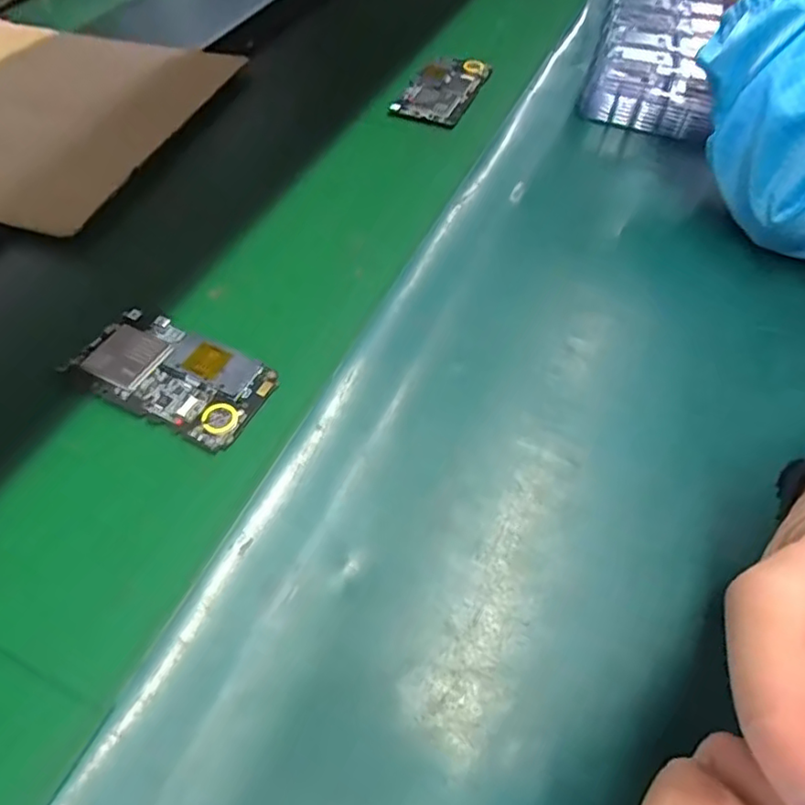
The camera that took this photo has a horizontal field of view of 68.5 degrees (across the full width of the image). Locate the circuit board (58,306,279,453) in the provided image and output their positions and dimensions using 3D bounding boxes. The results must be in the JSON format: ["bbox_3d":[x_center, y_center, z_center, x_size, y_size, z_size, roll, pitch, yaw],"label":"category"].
[{"bbox_3d":[-0.145,-0.019,0.374,0.121,0.007,0.066,24,57,14],"label":"circuit board"}]

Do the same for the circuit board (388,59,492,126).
[{"bbox_3d":[0.041,-0.315,0.583,0.065,0.013,0.117,22,56,13],"label":"circuit board"}]

